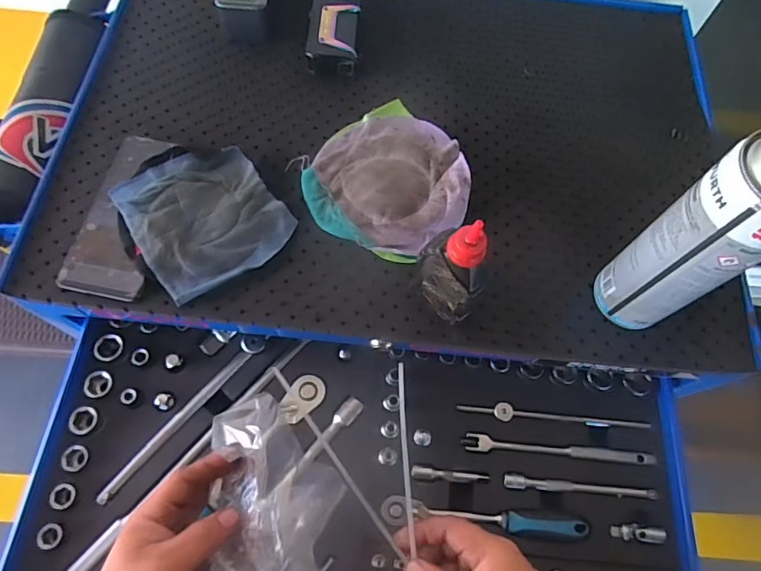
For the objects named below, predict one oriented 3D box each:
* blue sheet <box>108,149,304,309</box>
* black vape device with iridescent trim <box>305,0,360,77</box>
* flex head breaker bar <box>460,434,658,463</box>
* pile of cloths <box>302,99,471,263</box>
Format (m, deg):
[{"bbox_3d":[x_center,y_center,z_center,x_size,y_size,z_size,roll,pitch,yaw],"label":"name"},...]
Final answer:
[{"bbox_3d":[-0.167,-0.068,0.464,0.131,0.014,0.143,-35,72,-17],"label":"blue sheet"},{"bbox_3d":[-0.051,-0.287,0.556,0.053,0.029,0.115,3,65,-2],"label":"black vape device with iridescent trim"},{"bbox_3d":[0.172,0.159,0.484,0.184,0.008,0.015,6,65,-1],"label":"flex head breaker bar"},{"bbox_3d":[0.012,-0.109,0.486,0.152,0.028,0.153,1,65,-3],"label":"pile of cloths"}]

